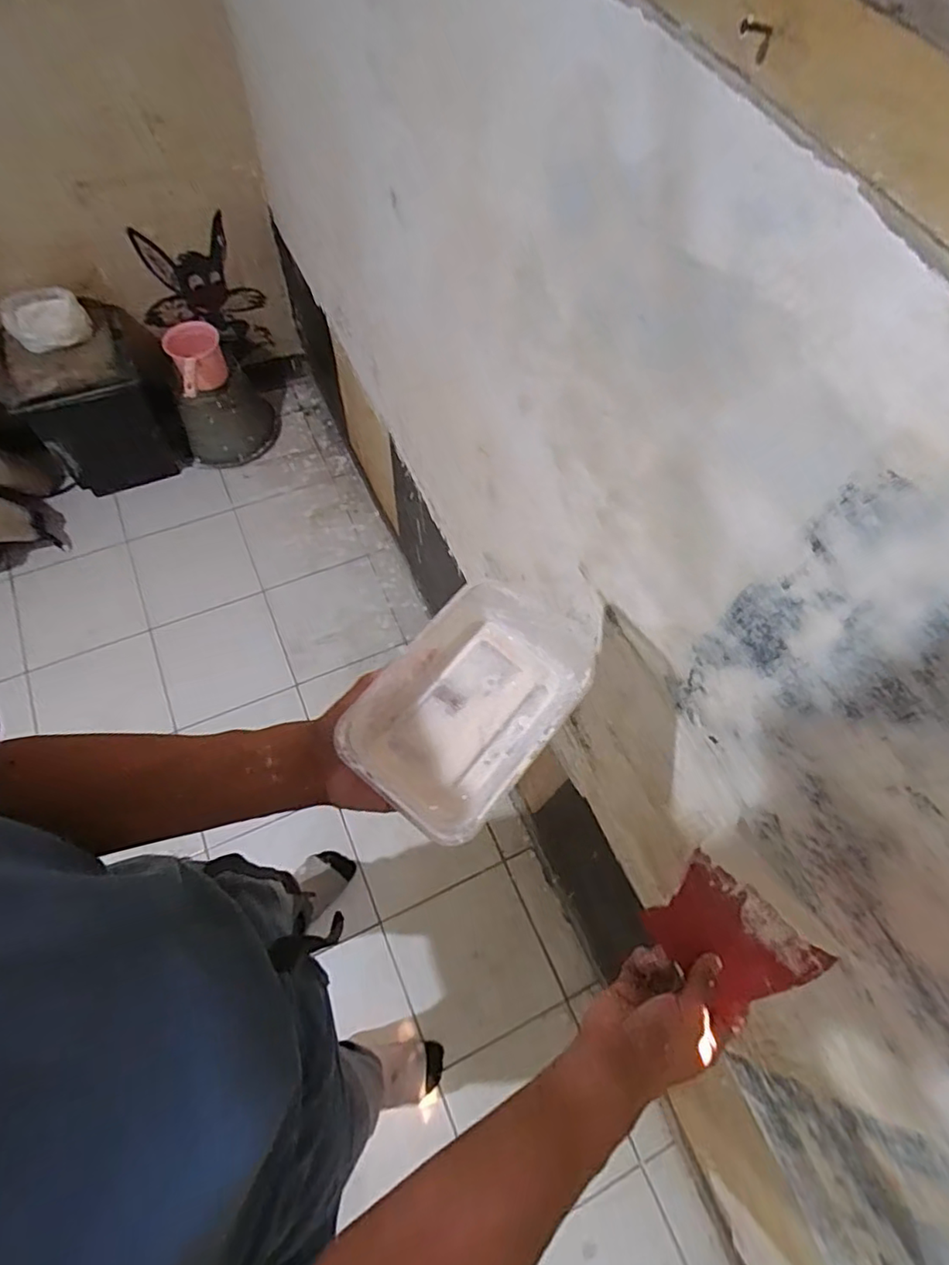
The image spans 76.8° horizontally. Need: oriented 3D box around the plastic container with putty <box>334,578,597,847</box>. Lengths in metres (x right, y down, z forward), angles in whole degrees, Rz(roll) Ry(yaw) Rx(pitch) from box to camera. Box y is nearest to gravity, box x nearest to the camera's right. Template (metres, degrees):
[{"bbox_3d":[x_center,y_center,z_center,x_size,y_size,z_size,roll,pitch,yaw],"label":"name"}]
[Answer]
[{"bbox_3d":[-0.003,0.052,0.438,0.117,0.046,0.175,36,68,13],"label":"plastic container with putty"}]

